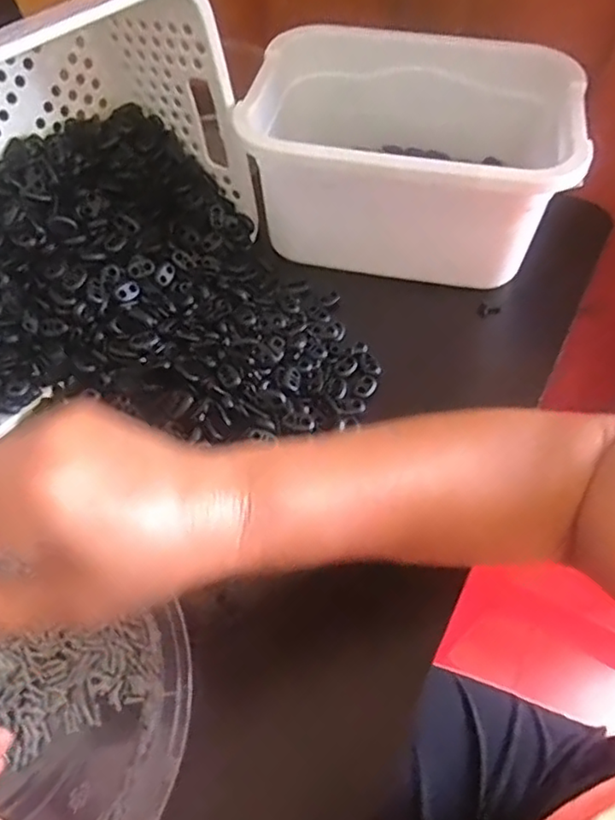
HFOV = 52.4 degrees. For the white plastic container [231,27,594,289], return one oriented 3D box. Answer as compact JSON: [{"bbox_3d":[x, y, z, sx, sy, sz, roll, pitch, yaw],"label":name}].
[{"bbox_3d":[0.085,-0.217,0.513,0.241,0.100,0.200,11,57,7],"label":"white plastic container"}]

